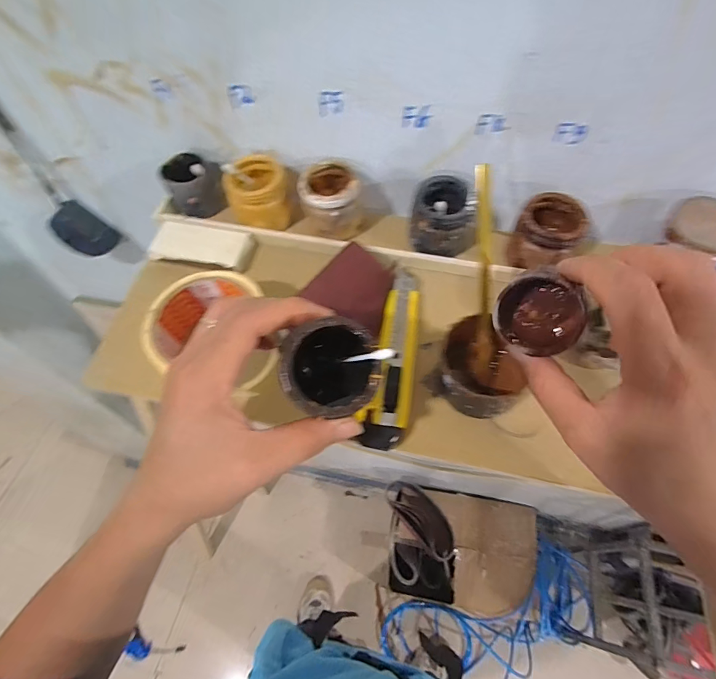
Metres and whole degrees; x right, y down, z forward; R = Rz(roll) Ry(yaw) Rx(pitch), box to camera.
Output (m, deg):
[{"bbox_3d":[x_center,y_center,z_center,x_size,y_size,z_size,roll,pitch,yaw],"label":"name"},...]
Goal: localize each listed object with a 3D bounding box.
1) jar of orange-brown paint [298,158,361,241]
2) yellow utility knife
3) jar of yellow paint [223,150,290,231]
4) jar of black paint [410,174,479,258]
[{"bbox_3d":[-0.024,-0.134,0.384,0.057,0.051,0.061,-3,58,0],"label":"jar of orange-brown paint"},{"bbox_3d":[0.033,0.010,0.333,0.038,0.015,0.161,12,59,9],"label":"yellow utility knife"},{"bbox_3d":[-0.094,-0.142,0.389,0.059,0.051,0.052,-3,58,-1],"label":"jar of yellow paint"},{"bbox_3d":[0.078,-0.112,0.361,0.055,0.059,0.051,-1,58,1],"label":"jar of black paint"}]

